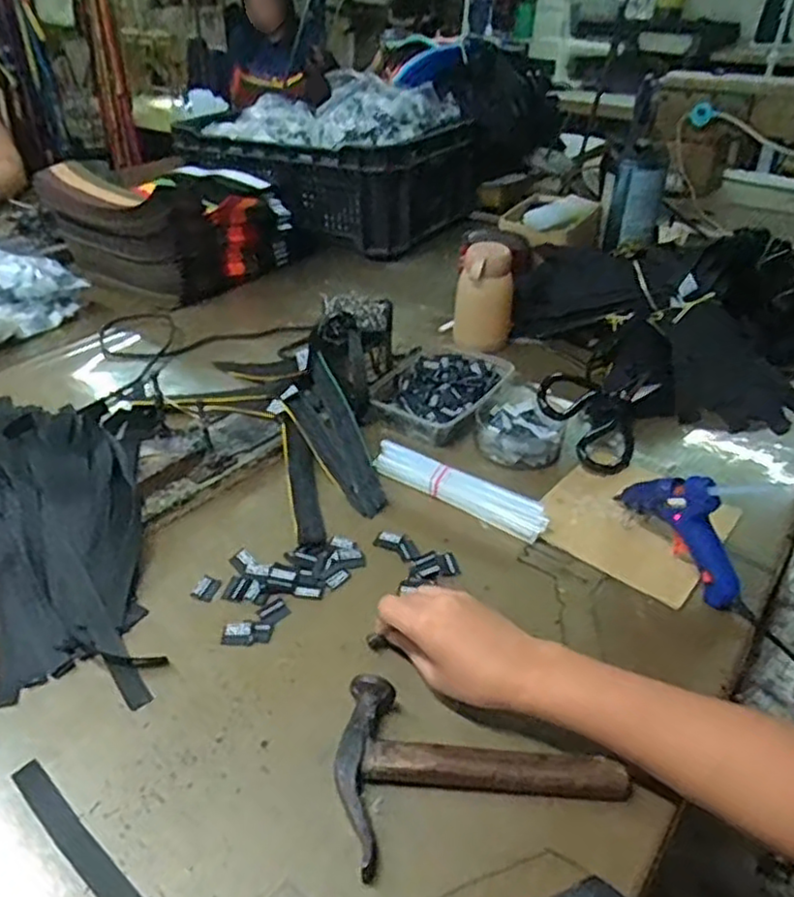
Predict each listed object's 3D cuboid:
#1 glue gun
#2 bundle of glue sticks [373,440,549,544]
[{"bbox_3d":[0.246,0.066,0.580,0.022,0.094,0.145,-15,39,-21],"label":"glue gun"},{"bbox_3d":[0.059,0.039,0.664,0.184,0.024,0.029,23,42,27],"label":"bundle of glue sticks"}]

